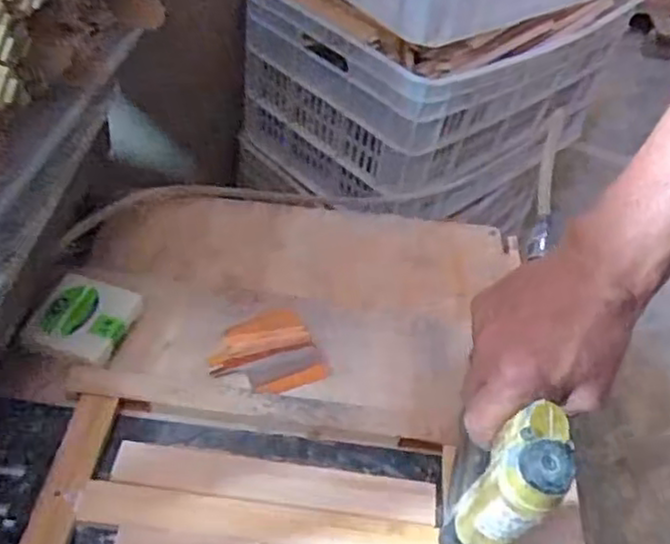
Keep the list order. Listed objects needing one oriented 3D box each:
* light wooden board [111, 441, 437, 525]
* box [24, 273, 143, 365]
[{"bbox_3d":[-0.040,0.145,0.507,0.220,0.009,0.034,8,46,1],"label":"light wooden board"},{"bbox_3d":[-0.203,0.037,0.588,0.072,0.013,0.073,12,46,4],"label":"box"}]

